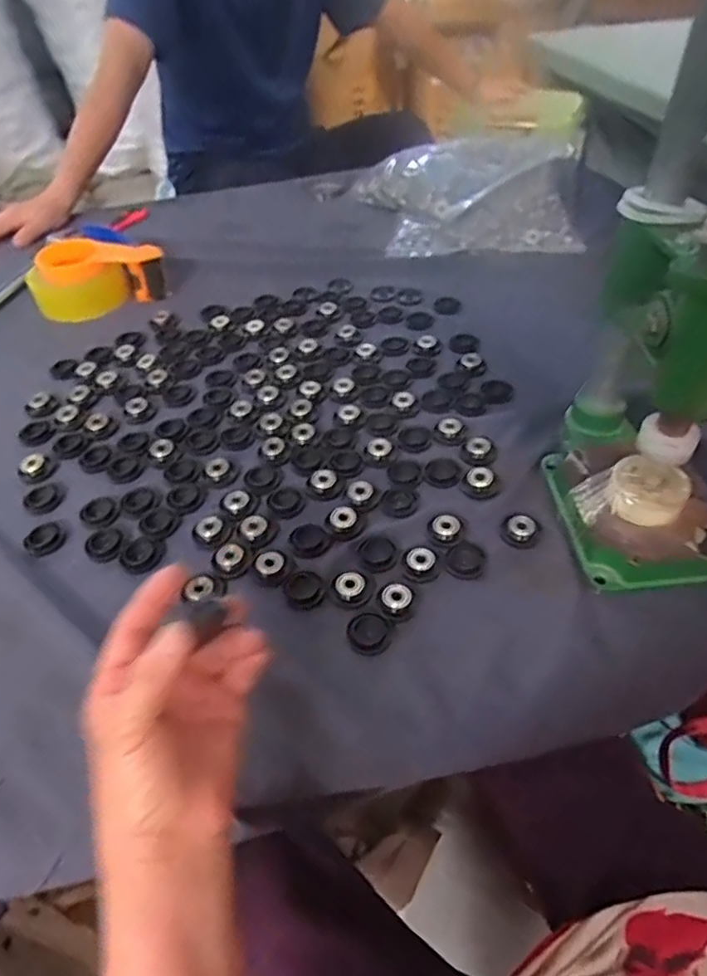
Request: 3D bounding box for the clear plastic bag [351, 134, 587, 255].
[{"bbox_3d":[0.158,-0.427,0.900,0.318,0.078,0.239,1,47,5],"label":"clear plastic bag"}]

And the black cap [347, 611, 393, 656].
[{"bbox_3d":[0.012,0.107,0.454,0.032,0.007,0.034,-2,47,2],"label":"black cap"}]

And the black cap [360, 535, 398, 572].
[{"bbox_3d":[0.020,0.053,0.505,0.030,0.004,0.036,-26,51,-20],"label":"black cap"}]

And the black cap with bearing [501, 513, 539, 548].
[{"bbox_3d":[0.138,0.035,0.510,0.029,0.008,0.031,-2,47,2],"label":"black cap with bearing"}]

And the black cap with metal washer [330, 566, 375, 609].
[{"bbox_3d":[-0.001,0.075,0.481,0.032,0.006,0.038,-17,48,-12],"label":"black cap with metal washer"}]

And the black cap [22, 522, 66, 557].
[{"bbox_3d":[-0.264,0.043,0.526,0.033,0.004,0.031,-2,47,2],"label":"black cap"}]

